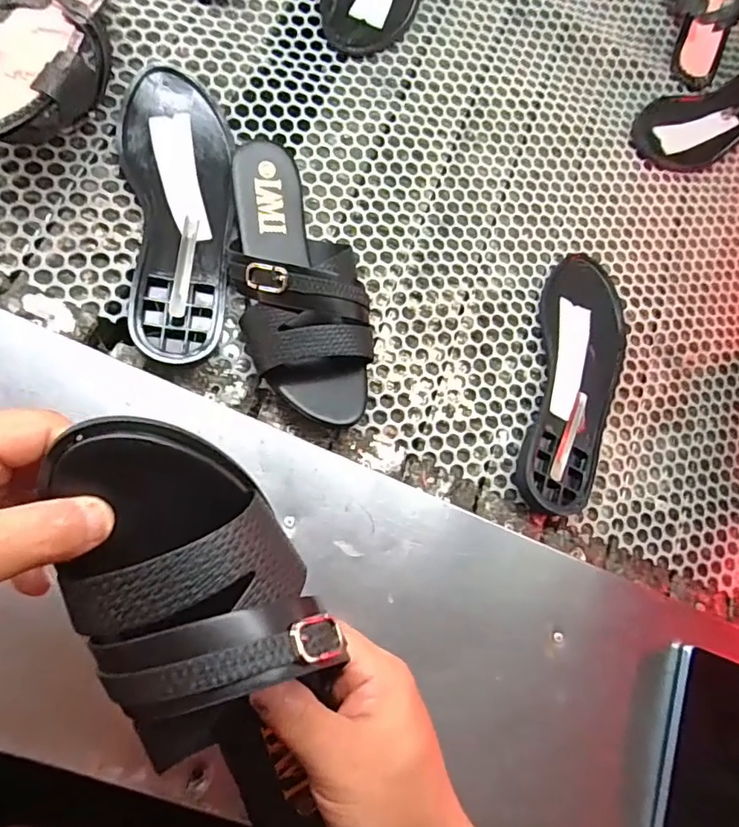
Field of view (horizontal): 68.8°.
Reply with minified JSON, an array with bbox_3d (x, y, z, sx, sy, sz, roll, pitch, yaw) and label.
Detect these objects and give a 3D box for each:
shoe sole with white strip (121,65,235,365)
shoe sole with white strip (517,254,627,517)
[{"bbox_3d":[-0.147,-0.160,0.422,0.080,0.040,0.246,-8,69,-5],"label":"shoe sole with white strip"},{"bbox_3d":[0.193,-0.030,0.498,0.091,0.014,0.247,17,72,-12],"label":"shoe sole with white strip"}]

